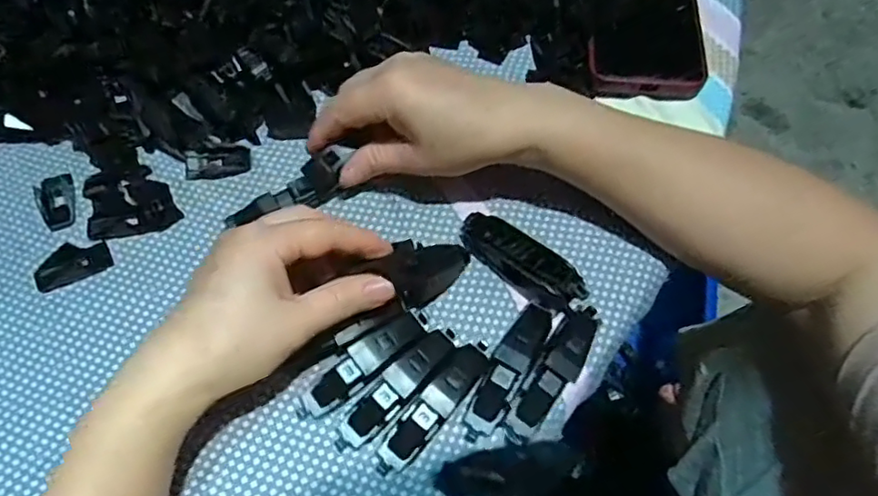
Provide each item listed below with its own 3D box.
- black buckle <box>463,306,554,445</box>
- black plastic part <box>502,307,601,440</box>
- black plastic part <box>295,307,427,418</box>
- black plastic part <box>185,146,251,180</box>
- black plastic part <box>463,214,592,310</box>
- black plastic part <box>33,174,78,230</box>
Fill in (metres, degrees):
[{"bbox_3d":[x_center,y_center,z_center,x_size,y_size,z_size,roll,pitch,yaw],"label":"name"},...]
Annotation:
[{"bbox_3d":[0.037,0.062,0.311,0.019,0.020,0.076,28,69,16],"label":"black buckle"},{"bbox_3d":[0.061,0.061,0.309,0.019,0.021,0.078,32,70,17],"label":"black plastic part"},{"bbox_3d":[-0.038,0.061,0.318,0.080,0.018,0.019,-38,68,-15],"label":"black plastic part"},{"bbox_3d":[-0.140,-0.054,0.385,0.040,0.006,0.019,-10,64,-2],"label":"black plastic part"},{"bbox_3d":[0.045,0.007,0.342,0.078,0.018,0.023,34,70,18],"label":"black plastic part"},{"bbox_3d":[-0.235,-0.031,0.376,0.021,0.009,0.042,-31,66,-12],"label":"black plastic part"}]

